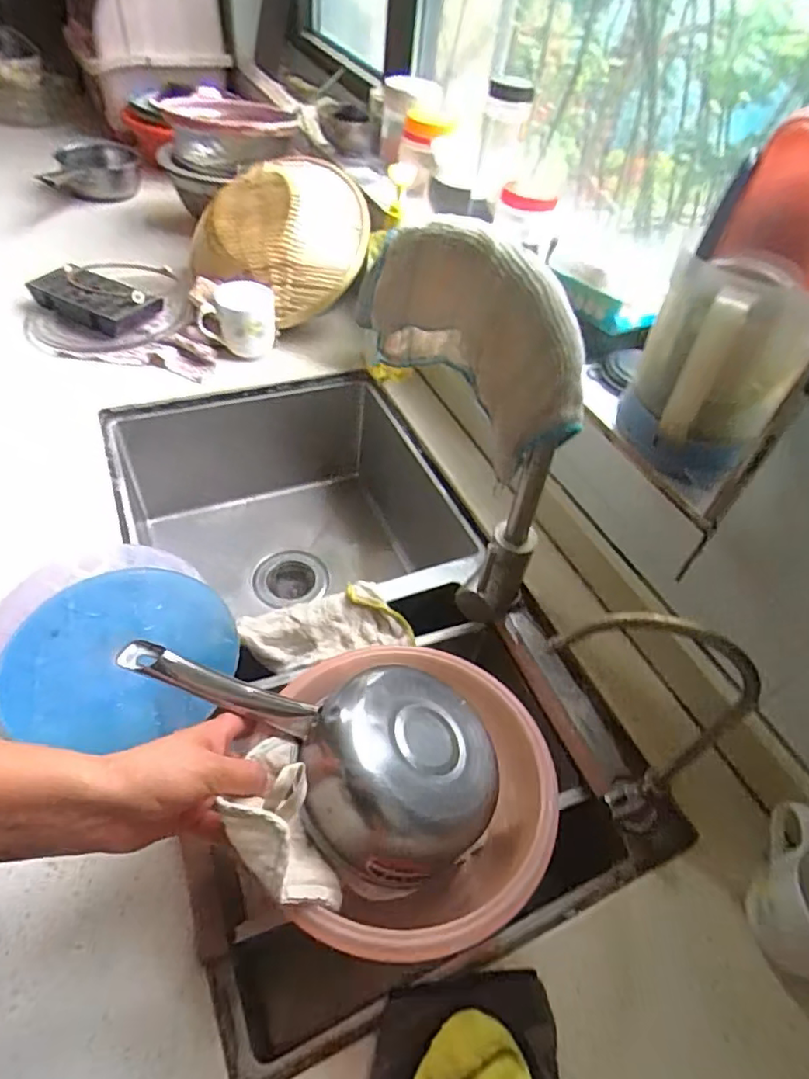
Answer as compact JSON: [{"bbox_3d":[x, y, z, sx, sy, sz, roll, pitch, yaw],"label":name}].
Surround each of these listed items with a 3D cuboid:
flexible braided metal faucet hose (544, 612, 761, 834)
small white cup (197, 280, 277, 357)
[{"bbox_3d":[0.156,0.138,0.432,0.142,0.245,0.035,20,49,10],"label":"flexible braided metal faucet hose"},{"bbox_3d":[-0.241,-0.311,0.850,0.110,0.080,0.069,-1,49,-10],"label":"small white cup"}]

